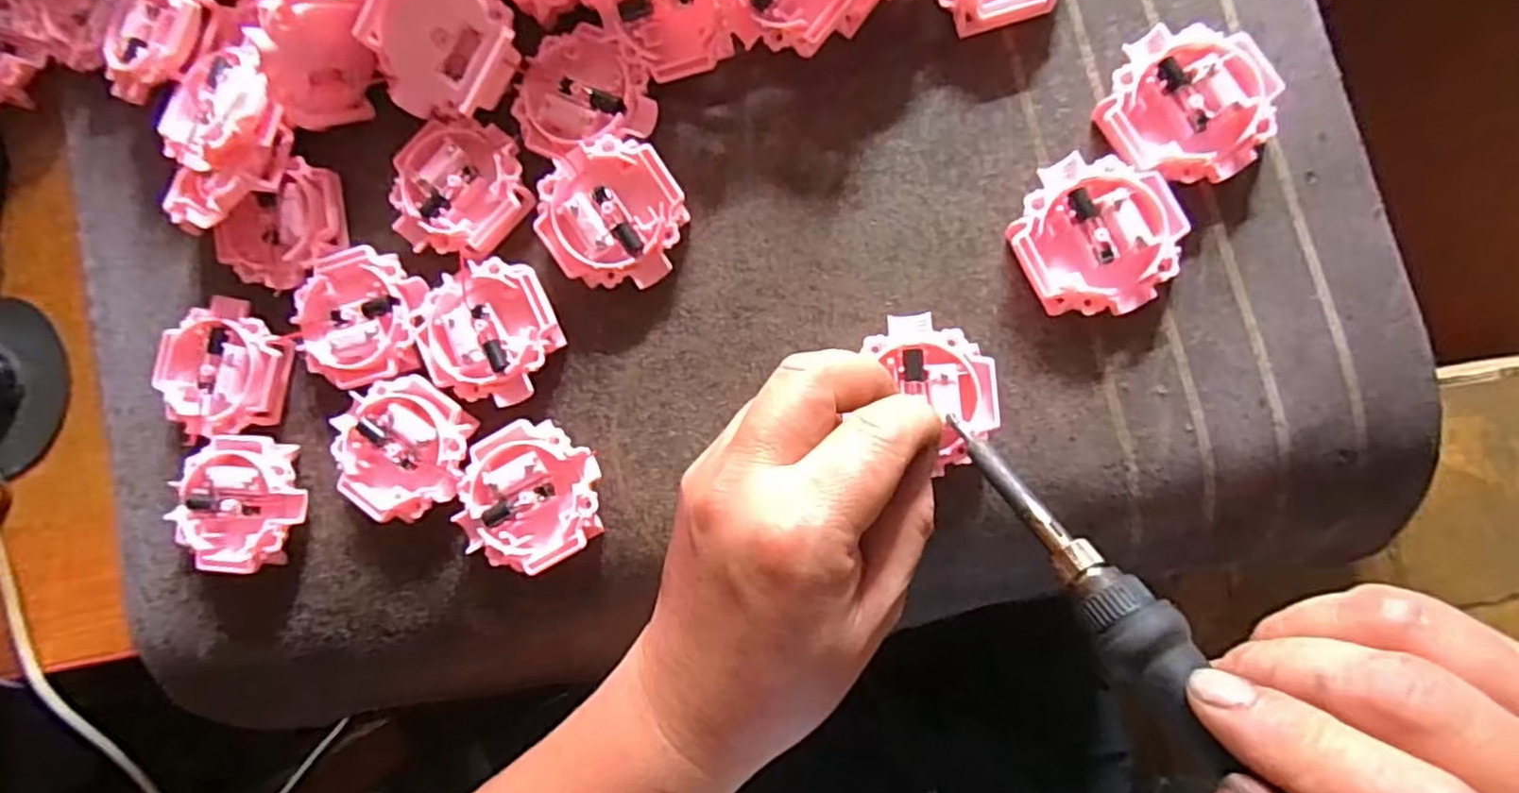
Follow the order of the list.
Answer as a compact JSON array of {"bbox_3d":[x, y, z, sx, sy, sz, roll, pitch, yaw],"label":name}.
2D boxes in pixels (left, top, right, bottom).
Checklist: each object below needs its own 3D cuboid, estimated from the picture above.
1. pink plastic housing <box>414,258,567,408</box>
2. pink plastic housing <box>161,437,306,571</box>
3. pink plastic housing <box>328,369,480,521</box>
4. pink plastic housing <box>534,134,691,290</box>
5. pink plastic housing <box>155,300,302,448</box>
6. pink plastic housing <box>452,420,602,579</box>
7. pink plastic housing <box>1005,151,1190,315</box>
[{"bbox_3d":[-0.103,-0.023,0.273,0.051,0.015,0.053,-22,84,6],"label":"pink plastic housing"},{"bbox_3d":[-0.205,0.042,0.282,0.048,0.016,0.051,0,87,8],"label":"pink plastic housing"},{"bbox_3d":[-0.136,0.020,0.274,0.051,0.013,0.052,0,87,8],"label":"pink plastic housing"},{"bbox_3d":[-0.054,-0.068,0.267,0.051,0.021,0.051,0,87,8],"label":"pink plastic housing"},{"bbox_3d":[-0.217,-0.010,0.290,0.050,0.016,0.054,19,89,9],"label":"pink plastic housing"},{"bbox_3d":[-0.085,0.037,0.267,0.053,0.016,0.052,0,87,8],"label":"pink plastic housing"},{"bbox_3d":[0.115,-0.056,0.246,0.052,0.015,0.055,0,87,8],"label":"pink plastic housing"}]

